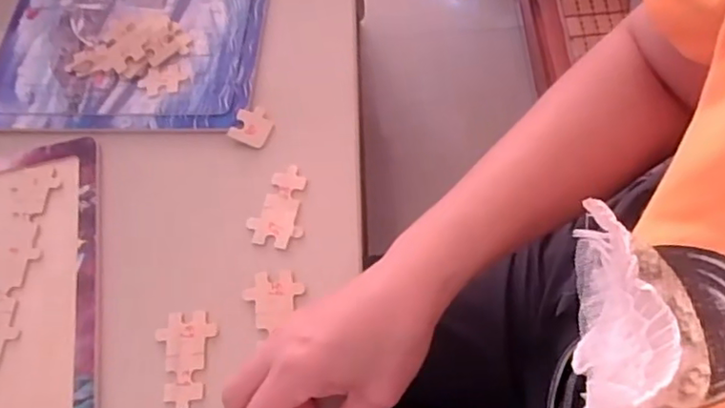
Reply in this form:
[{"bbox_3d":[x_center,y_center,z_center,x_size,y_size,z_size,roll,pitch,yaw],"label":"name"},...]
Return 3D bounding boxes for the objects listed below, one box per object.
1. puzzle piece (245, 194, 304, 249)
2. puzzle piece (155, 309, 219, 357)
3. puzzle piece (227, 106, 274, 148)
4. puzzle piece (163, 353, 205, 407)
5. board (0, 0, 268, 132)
[{"bbox_3d":[-0.058,0.011,0.398,0.037,0.004,0.036,11,66,11],"label":"puzzle piece"},{"bbox_3d":[-0.111,0.081,0.371,0.038,0.004,0.027,-6,64,3],"label":"puzzle piece"},{"bbox_3d":[-0.080,-0.056,0.427,0.028,0.008,0.029,20,68,11],"label":"puzzle piece"},{"bbox_3d":[-0.109,0.109,0.359,0.024,0.004,0.035,-6,64,3],"label":"puzzle piece"},{"bbox_3d":[-0.191,-0.188,0.494,0.225,0.012,0.282,1,65,7],"label":"board"}]

